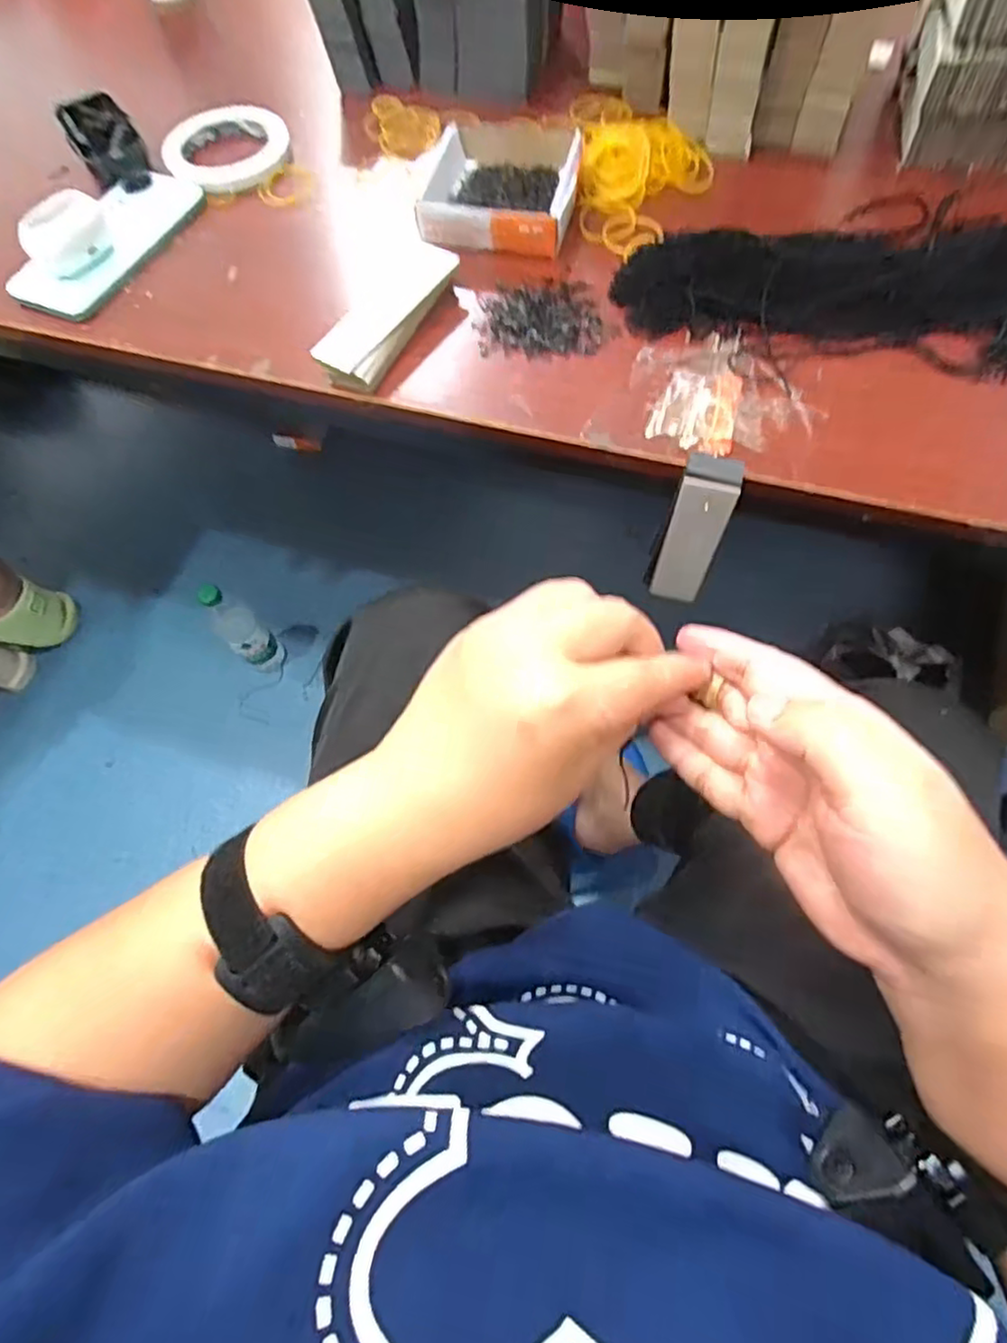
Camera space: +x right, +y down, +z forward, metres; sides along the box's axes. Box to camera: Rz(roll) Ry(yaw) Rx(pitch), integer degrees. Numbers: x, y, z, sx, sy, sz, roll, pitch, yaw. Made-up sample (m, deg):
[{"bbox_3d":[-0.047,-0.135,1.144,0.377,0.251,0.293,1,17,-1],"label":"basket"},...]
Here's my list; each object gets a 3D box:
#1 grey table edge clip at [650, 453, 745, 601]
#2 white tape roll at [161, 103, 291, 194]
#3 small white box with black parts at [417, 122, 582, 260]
[{"bbox_3d":[0.124,-0.088,0.424,0.035,0.116,0.027,19,69,11],"label":"grey table edge clip"},{"bbox_3d":[-0.237,-0.451,0.555,0.103,0.013,0.111,-1,67,2],"label":"white tape roll"},{"bbox_3d":[-0.001,-0.364,0.487,0.113,0.027,0.112,8,67,6],"label":"small white box with black parts"}]

